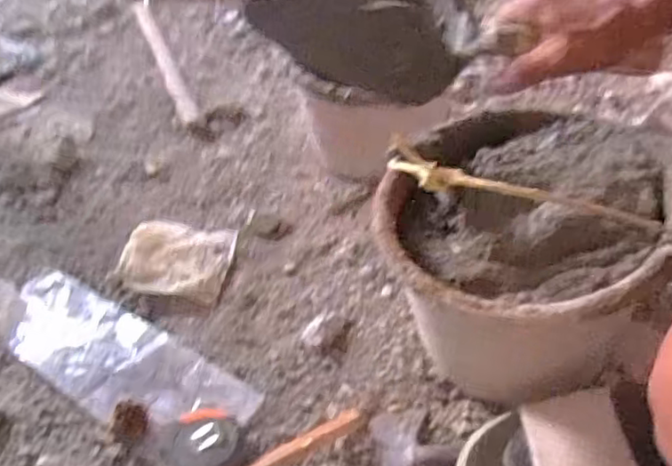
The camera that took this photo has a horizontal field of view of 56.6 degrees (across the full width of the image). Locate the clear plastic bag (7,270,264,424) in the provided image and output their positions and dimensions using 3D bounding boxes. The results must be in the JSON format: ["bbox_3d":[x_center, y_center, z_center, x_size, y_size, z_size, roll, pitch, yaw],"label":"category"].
[{"bbox_3d":[-0.233,0.131,0.660,0.334,0.017,0.108,21,48,27],"label":"clear plastic bag"}]

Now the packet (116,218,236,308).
[{"bbox_3d":[-0.194,0.025,0.768,0.126,0.030,0.116,2,43,8],"label":"packet"}]

